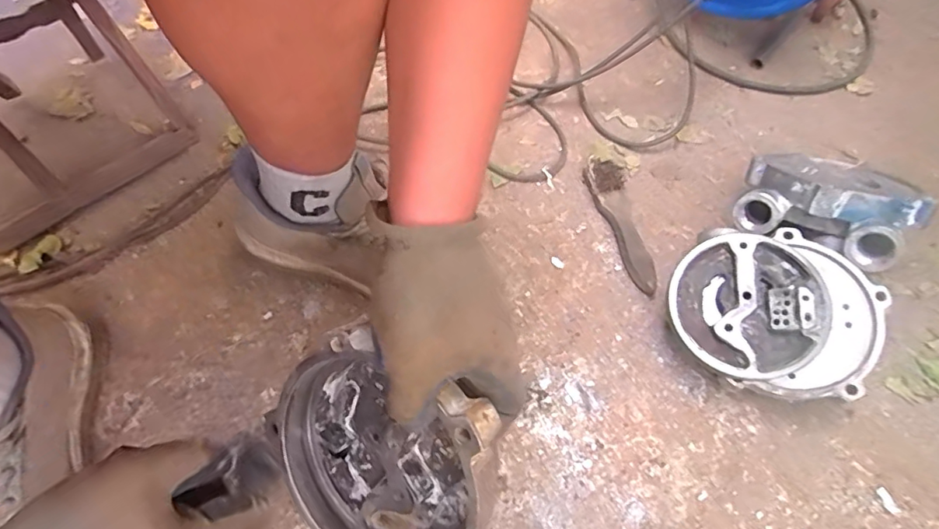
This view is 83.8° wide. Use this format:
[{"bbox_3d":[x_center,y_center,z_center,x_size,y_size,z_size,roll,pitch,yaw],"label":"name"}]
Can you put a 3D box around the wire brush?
[{"bbox_3d":[0.183,-0.047,0.629,0.042,0.025,0.175,-7,63,-6],"label":"wire brush"}]

